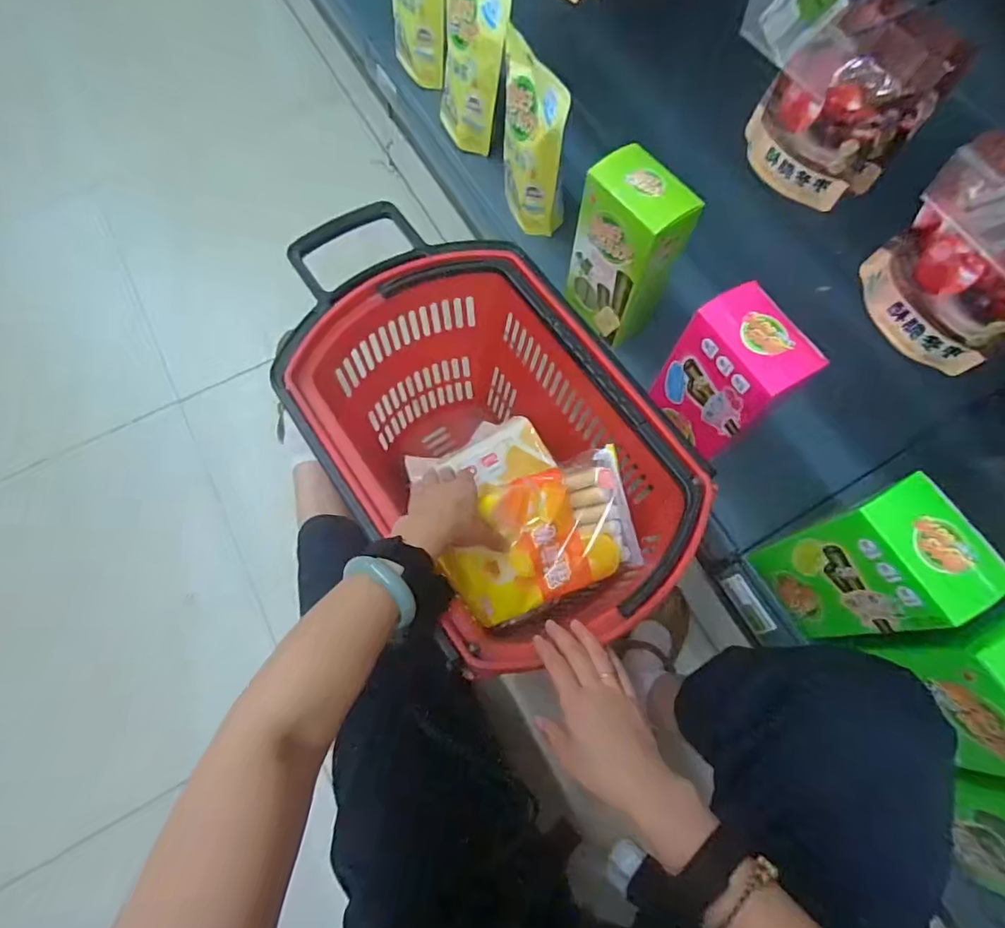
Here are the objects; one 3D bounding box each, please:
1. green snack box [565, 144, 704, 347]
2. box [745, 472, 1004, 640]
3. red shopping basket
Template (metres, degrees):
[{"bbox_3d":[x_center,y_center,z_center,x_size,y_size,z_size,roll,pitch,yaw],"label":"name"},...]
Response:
[{"bbox_3d":[0.163,-0.273,0.695,0.079,0.222,0.132,-36,74,-13],"label":"green snack box"},{"bbox_3d":[0.383,0.111,0.567,0.081,0.221,0.120,-24,72,-9],"label":"box"},{"bbox_3d":[-0.037,-0.021,0.716,0.330,0.317,0.562,-34,73,-12],"label":"red shopping basket"}]

